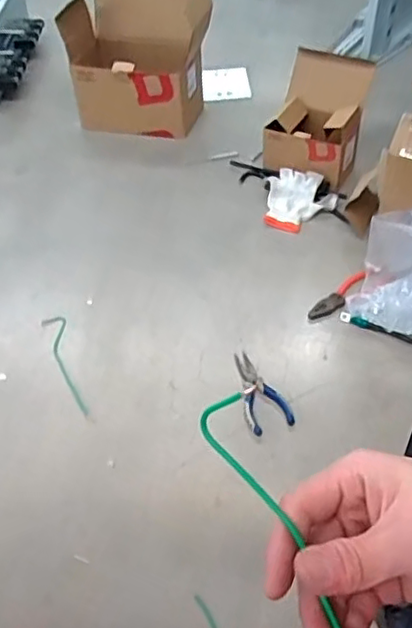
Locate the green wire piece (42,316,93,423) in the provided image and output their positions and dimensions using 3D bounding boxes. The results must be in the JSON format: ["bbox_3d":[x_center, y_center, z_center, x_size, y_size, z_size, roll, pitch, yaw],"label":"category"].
[{"bbox_3d":[-0.224,0.086,1.042,0.040,0.004,0.242,-21,48,-14],"label":"green wire piece"}]

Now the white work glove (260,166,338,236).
[{"bbox_3d":[0.195,-0.234,1.288,0.143,0.039,0.158,5,47,9],"label":"white work glove"}]

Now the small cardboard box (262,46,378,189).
[{"bbox_3d":[0.235,-0.408,1.326,0.178,0.206,0.183,15,49,16],"label":"small cardboard box"}]

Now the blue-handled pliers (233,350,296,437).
[{"bbox_3d":[0.081,0.117,0.994,0.073,0.012,0.157,-14,47,-9],"label":"blue-handled pliers"}]

